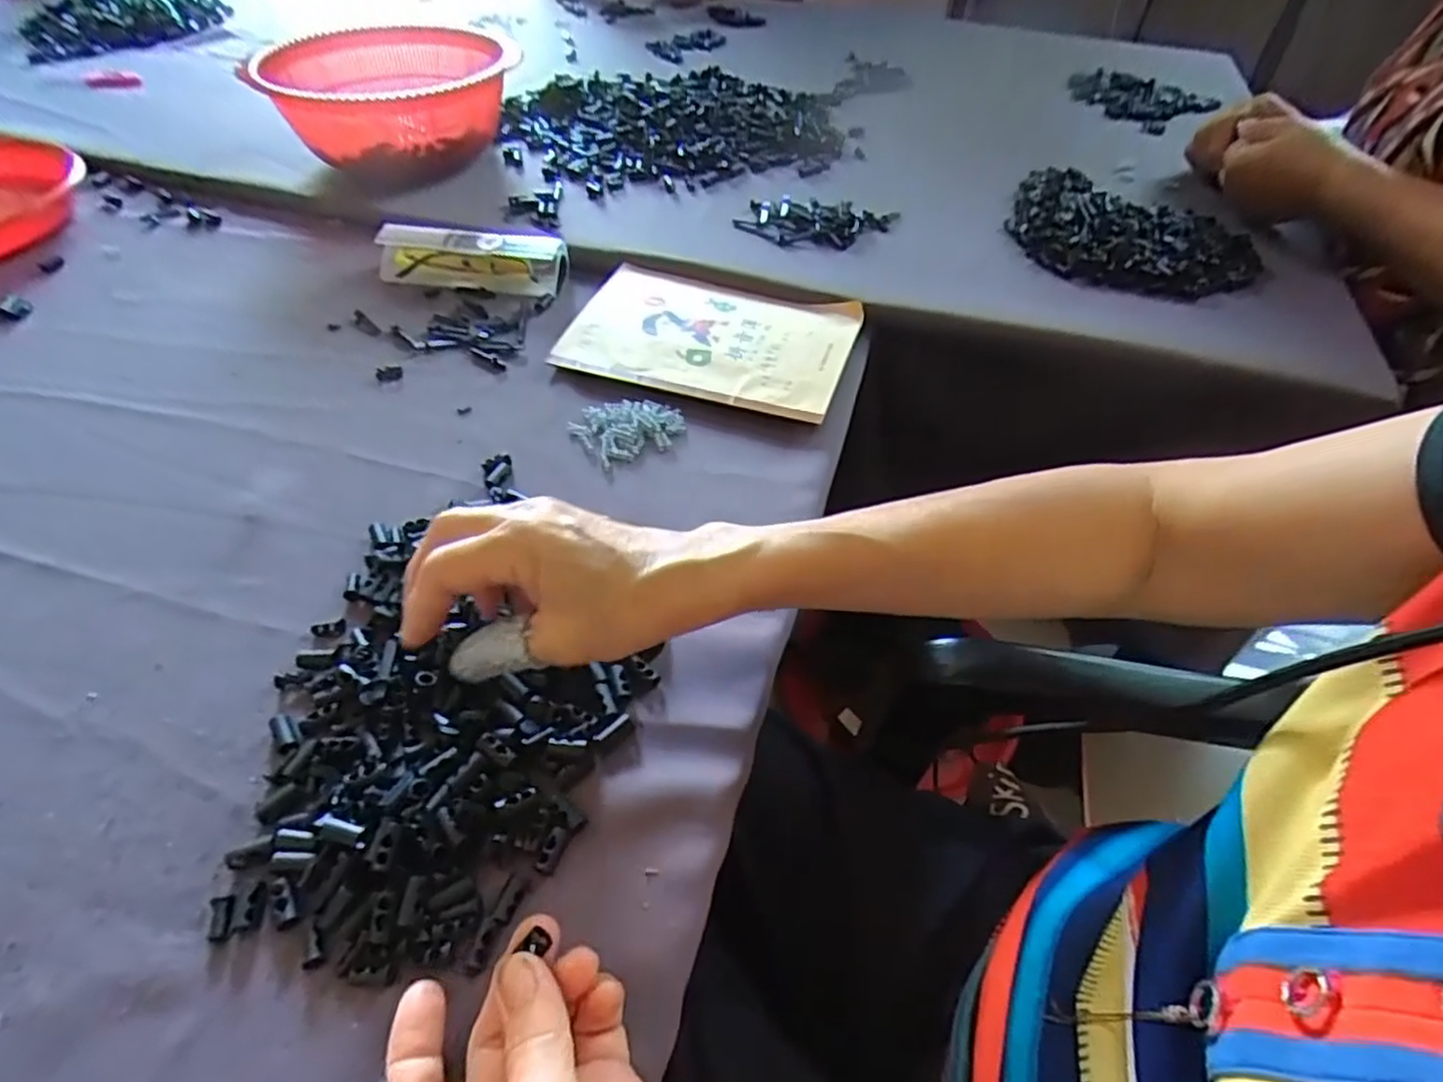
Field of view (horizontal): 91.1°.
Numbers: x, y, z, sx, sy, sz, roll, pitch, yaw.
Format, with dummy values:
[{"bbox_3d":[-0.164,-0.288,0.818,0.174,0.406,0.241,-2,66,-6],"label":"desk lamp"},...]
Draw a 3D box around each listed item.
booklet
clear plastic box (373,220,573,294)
[{"bbox_3d":[-0.006,-0.155,0.536,0.203,0.014,0.137,15,51,12],"label":"booklet"},{"bbox_3d":[-0.212,-0.239,0.595,0.159,0.034,0.050,6,50,5],"label":"clear plastic box"}]

